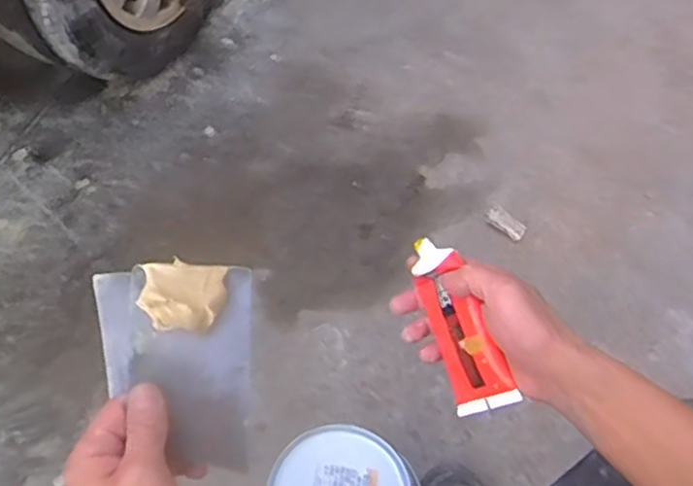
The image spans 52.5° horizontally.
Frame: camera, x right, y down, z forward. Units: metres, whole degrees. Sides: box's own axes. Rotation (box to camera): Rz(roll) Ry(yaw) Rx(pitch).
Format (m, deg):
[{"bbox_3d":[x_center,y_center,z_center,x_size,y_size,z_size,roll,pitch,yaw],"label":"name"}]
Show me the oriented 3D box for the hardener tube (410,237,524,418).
[{"bbox_3d":[0.086,0.058,0.520,0.030,0.049,0.130,-11,76,-53],"label":"hardener tube"}]

